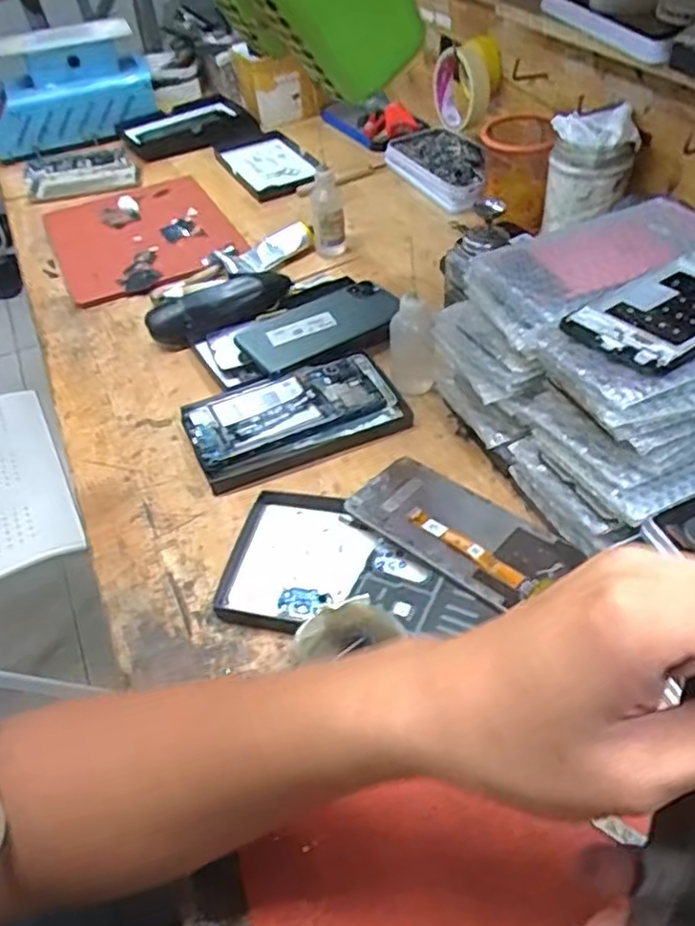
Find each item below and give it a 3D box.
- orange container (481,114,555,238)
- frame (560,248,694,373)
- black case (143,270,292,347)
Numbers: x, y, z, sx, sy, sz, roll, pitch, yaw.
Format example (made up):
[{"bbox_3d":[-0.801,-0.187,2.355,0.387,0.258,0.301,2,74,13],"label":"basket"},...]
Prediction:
[{"bbox_3d":[0.184,-0.316,0.746,0.075,0.092,0.076,3,47,9],"label":"orange container"},{"bbox_3d":[0.206,-0.098,0.407,0.150,0.008,0.074,-28,50,-20],"label":"frame"},{"bbox_3d":[-0.124,-0.151,0.668,0.141,0.031,0.053,-21,48,-14],"label":"black case"}]

